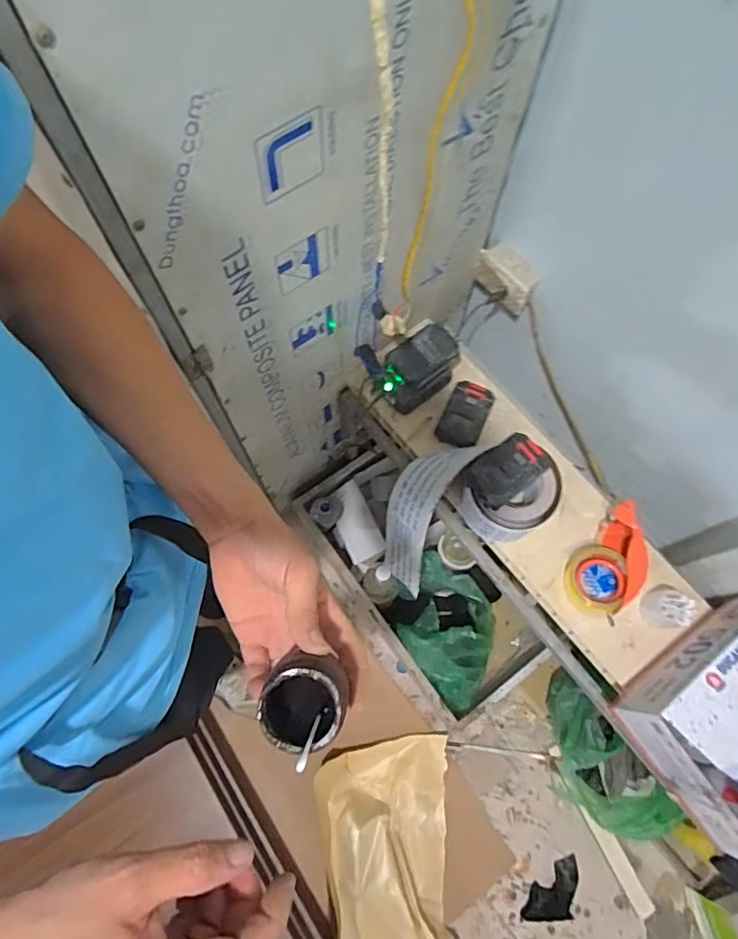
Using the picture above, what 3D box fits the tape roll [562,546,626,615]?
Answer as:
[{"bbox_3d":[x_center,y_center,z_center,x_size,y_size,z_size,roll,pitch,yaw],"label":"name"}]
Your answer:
[{"bbox_3d":[0.352,0.173,0.863,0.082,0.050,0.097,16,70,5],"label":"tape roll"}]

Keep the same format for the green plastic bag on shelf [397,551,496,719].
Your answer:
[{"bbox_3d":[0.169,0.361,1.226,0.216,0.181,0.284,24,71,8],"label":"green plastic bag on shelf"}]

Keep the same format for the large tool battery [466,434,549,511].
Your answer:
[{"bbox_3d":[0.207,-0.001,0.827,0.115,0.042,0.077,-37,74,-13],"label":"large tool battery"}]

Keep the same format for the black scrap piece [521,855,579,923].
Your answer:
[{"bbox_3d":[0.393,0.906,1.192,0.107,0.010,0.137,13,70,4],"label":"black scrap piece"}]

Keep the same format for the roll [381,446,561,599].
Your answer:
[{"bbox_3d":[0.149,0.072,0.976,0.255,0.351,0.188,-21,71,-8],"label":"roll"}]

